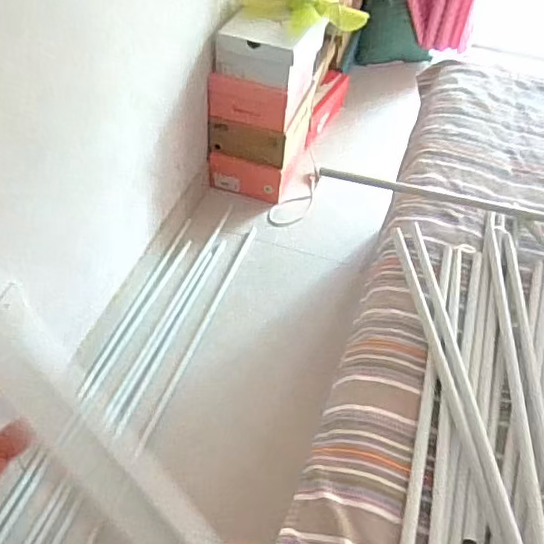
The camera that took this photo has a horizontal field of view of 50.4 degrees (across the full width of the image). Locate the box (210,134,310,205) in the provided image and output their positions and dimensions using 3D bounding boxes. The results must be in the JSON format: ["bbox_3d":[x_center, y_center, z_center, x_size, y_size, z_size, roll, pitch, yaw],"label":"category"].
[{"bbox_3d":[-0.039,-0.351,1.763,0.227,0.104,0.281,17,49,10],"label":"box"}]

